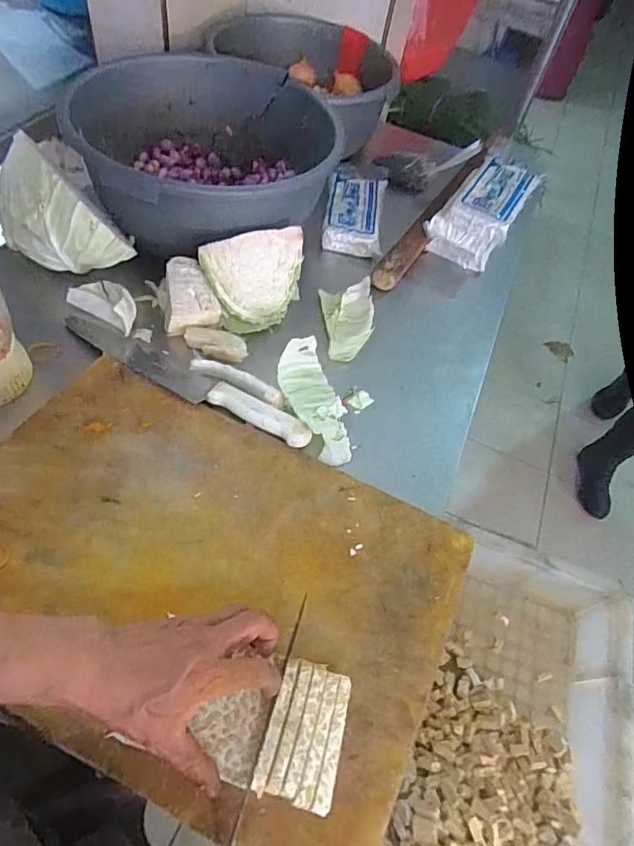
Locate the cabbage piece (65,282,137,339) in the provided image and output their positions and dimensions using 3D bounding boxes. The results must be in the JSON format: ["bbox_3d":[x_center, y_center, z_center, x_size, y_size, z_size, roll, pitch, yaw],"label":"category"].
[{"bbox_3d":[-0.277,-0.162,0.669,0.104,0.042,0.044,28,55,10],"label":"cabbage piece"}]

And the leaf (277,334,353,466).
[{"bbox_3d":[-0.003,-0.028,0.627,0.068,0.031,0.169,-14,58,-19],"label":"leaf"}]

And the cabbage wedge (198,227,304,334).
[{"bbox_3d":[-0.088,-0.197,0.707,0.139,0.119,0.075,-28,25,-24],"label":"cabbage wedge"}]

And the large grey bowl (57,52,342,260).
[{"bbox_3d":[-0.157,-0.387,0.764,0.371,0.135,0.354,-2,55,-12],"label":"large grey bowl"}]

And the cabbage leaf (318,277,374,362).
[{"bbox_3d":[0.045,-0.144,0.712,0.069,0.035,0.122,-1,55,-11],"label":"cabbage leaf"}]

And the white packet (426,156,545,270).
[{"bbox_3d":[0.282,-0.349,0.873,0.115,0.101,0.222,35,56,14],"label":"white packet"}]

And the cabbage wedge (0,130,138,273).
[{"bbox_3d":[-0.332,-0.274,0.660,0.181,0.118,0.100,23,54,7],"label":"cabbage wedge"}]

